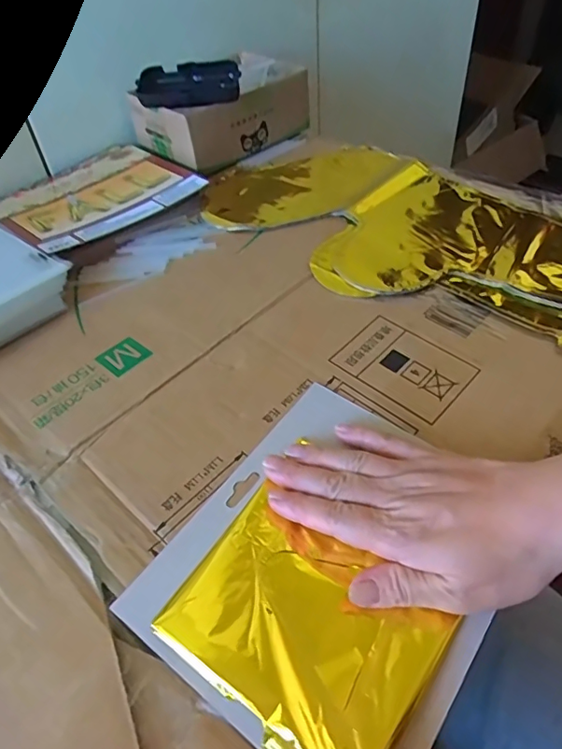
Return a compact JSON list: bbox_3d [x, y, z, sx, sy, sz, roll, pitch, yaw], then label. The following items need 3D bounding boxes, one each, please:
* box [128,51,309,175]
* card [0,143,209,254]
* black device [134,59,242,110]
[{"bbox_3d":[-0.070,-0.324,0.633,0.185,0.057,0.131,-36,55,-25],"label":"box"},{"bbox_3d":[-0.200,-0.193,0.560,0.166,0.009,0.192,32,55,32],"label":"card"},{"bbox_3d":[-0.099,-0.320,0.575,0.109,0.026,0.065,-2,47,3],"label":"black device"}]

